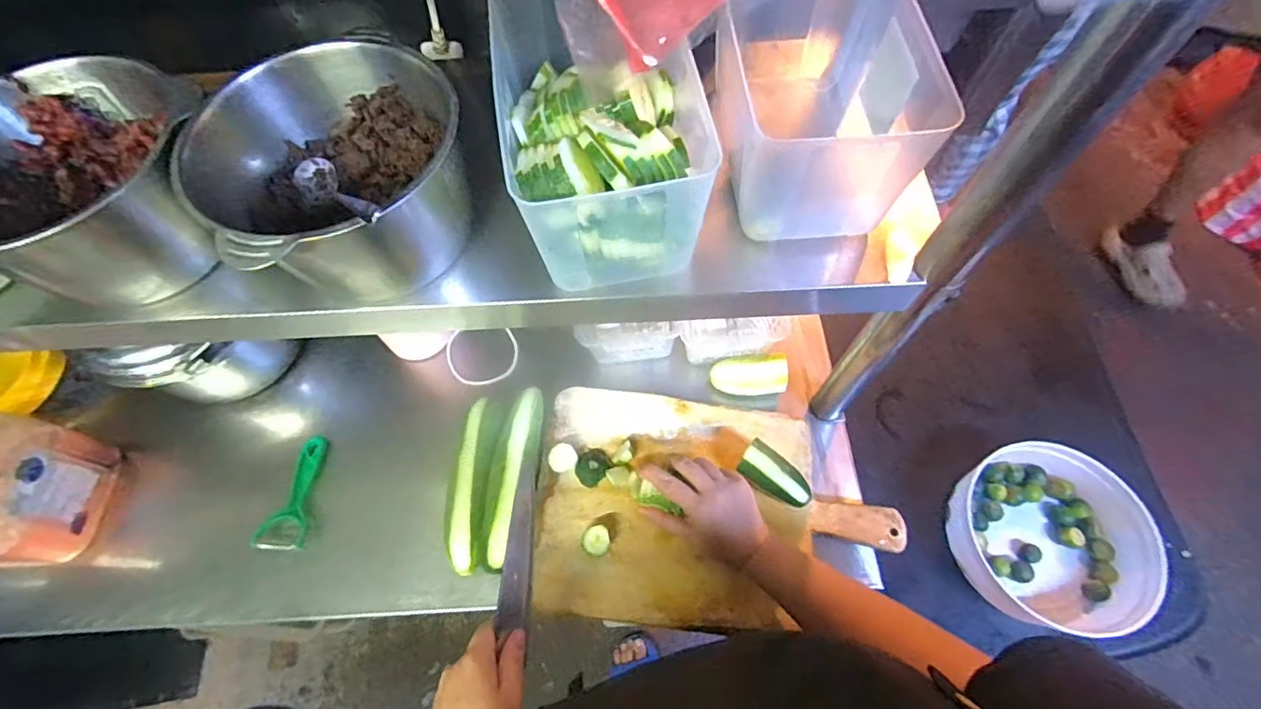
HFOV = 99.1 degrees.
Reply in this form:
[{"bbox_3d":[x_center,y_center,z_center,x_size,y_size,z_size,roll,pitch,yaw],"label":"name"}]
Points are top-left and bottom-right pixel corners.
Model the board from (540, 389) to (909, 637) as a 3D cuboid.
[{"bbox_3d":[0.094,0.170,0.601,0.390,0.021,0.247,5,64,2],"label":"board"}]

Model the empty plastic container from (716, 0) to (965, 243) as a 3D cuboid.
[{"bbox_3d":[0.138,-0.198,0.413,0.110,0.133,0.208,1,64,0],"label":"empty plastic container"}]

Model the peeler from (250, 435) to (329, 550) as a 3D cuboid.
[{"bbox_3d":[-0.398,0.160,0.632,0.055,0.024,0.130,-2,64,-1],"label":"peeler"}]

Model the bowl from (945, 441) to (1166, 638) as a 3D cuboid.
[{"bbox_3d":[0.496,0.212,0.645,0.207,0.069,0.215,13,65,6],"label":"bowl"}]

